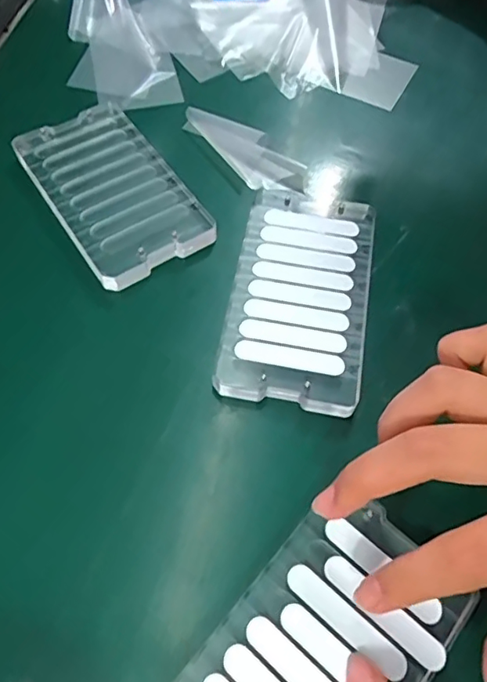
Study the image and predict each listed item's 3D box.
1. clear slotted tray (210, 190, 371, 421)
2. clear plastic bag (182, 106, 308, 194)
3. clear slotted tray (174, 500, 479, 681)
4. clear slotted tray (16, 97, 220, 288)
[{"bbox_3d":[0.030,-0.027,0.276,0.067,0.012,0.123,10,61,5],"label":"clear slotted tray"},{"bbox_3d":[-0.001,-0.119,0.329,0.031,0.008,0.087,-40,68,-21],"label":"clear plastic bag"},{"bbox_3d":[0.025,0.118,0.195,0.067,0.008,0.117,38,66,19],"label":"clear slotted tray"},{"bbox_3d":[-0.076,-0.087,0.308,0.069,0.010,0.122,-32,65,-17],"label":"clear slotted tray"}]

